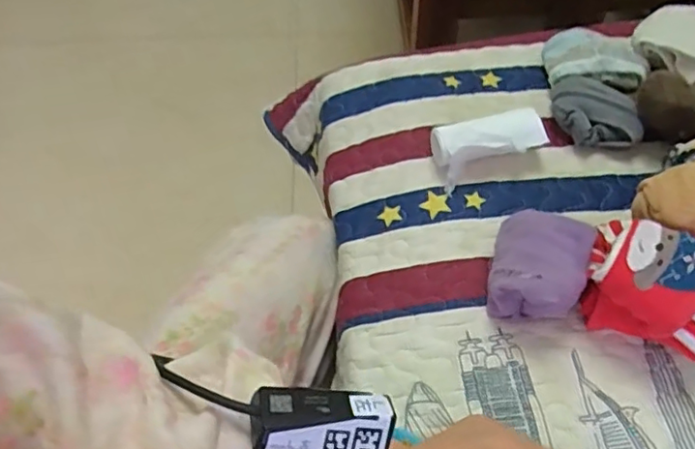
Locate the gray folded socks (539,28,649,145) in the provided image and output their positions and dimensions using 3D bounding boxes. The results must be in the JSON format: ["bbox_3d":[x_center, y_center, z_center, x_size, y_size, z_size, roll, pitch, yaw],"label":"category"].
[{"bbox_3d":[0.225,-0.125,0.552,0.084,0.034,0.137,2,56,6],"label":"gray folded socks"}]

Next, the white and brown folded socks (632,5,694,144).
[{"bbox_3d":[0.292,-0.136,0.535,0.091,0.054,0.161,23,61,18],"label":"white and brown folded socks"}]

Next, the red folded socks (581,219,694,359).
[{"bbox_3d":[0.205,0.042,0.414,0.087,0.070,0.074,27,62,20],"label":"red folded socks"}]

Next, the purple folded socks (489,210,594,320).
[{"bbox_3d":[0.135,0.028,0.433,0.062,0.053,0.082,14,58,13],"label":"purple folded socks"}]

